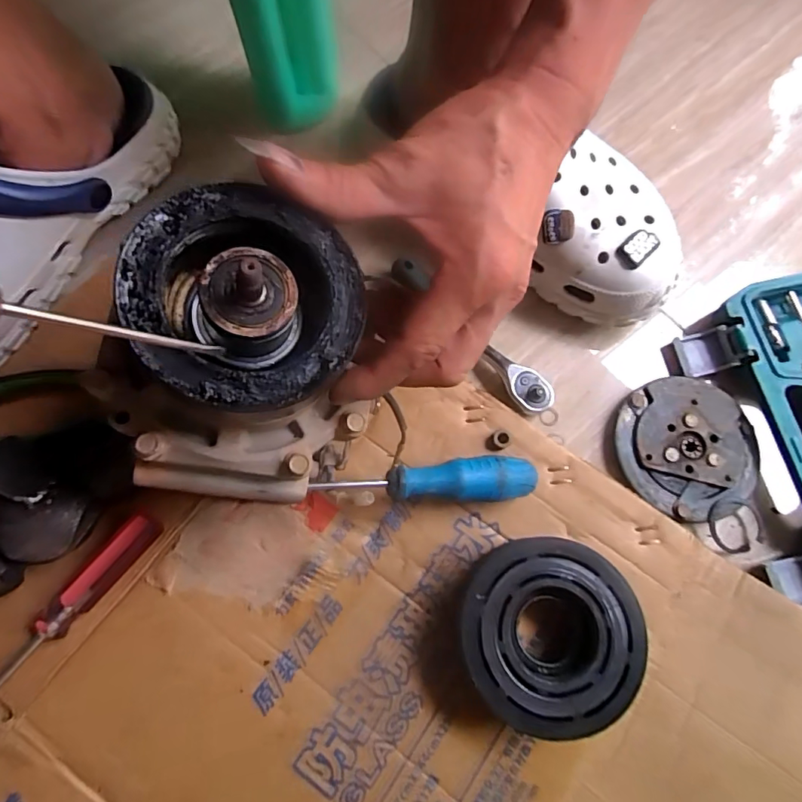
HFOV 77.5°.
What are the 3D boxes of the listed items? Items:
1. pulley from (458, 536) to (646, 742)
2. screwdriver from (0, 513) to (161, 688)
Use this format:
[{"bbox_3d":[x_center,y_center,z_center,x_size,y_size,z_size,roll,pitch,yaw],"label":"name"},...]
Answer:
[{"bbox_3d":[0.084,0.136,0.296,0.099,0.037,0.099,20,72,4],"label":"pulley"},{"bbox_3d":[-0.216,0.142,0.286,0.020,0.018,0.187,39,74,10],"label":"screwdriver"}]

